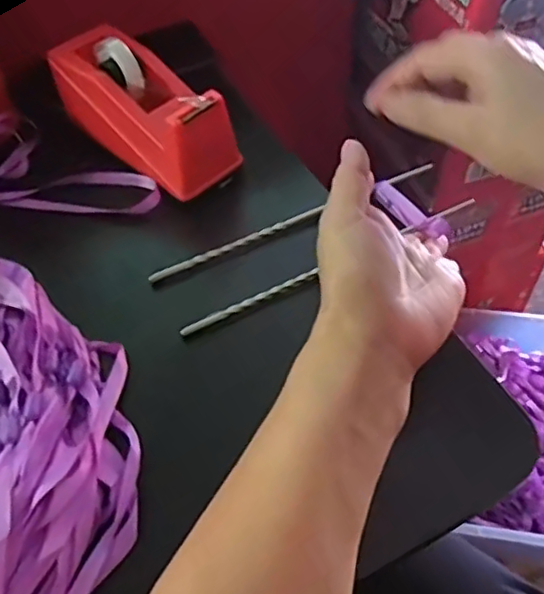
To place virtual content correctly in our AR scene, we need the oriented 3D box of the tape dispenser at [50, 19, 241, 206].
[{"bbox_3d":[-0.096,-0.146,0.463,0.159,0.069,0.067,38,62,13],"label":"tape dispenser"}]

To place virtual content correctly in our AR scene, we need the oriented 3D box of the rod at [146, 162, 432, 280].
[{"bbox_3d":[0.019,-0.056,0.442,0.224,0.008,0.007,-24,55,-14],"label":"rod"}]

